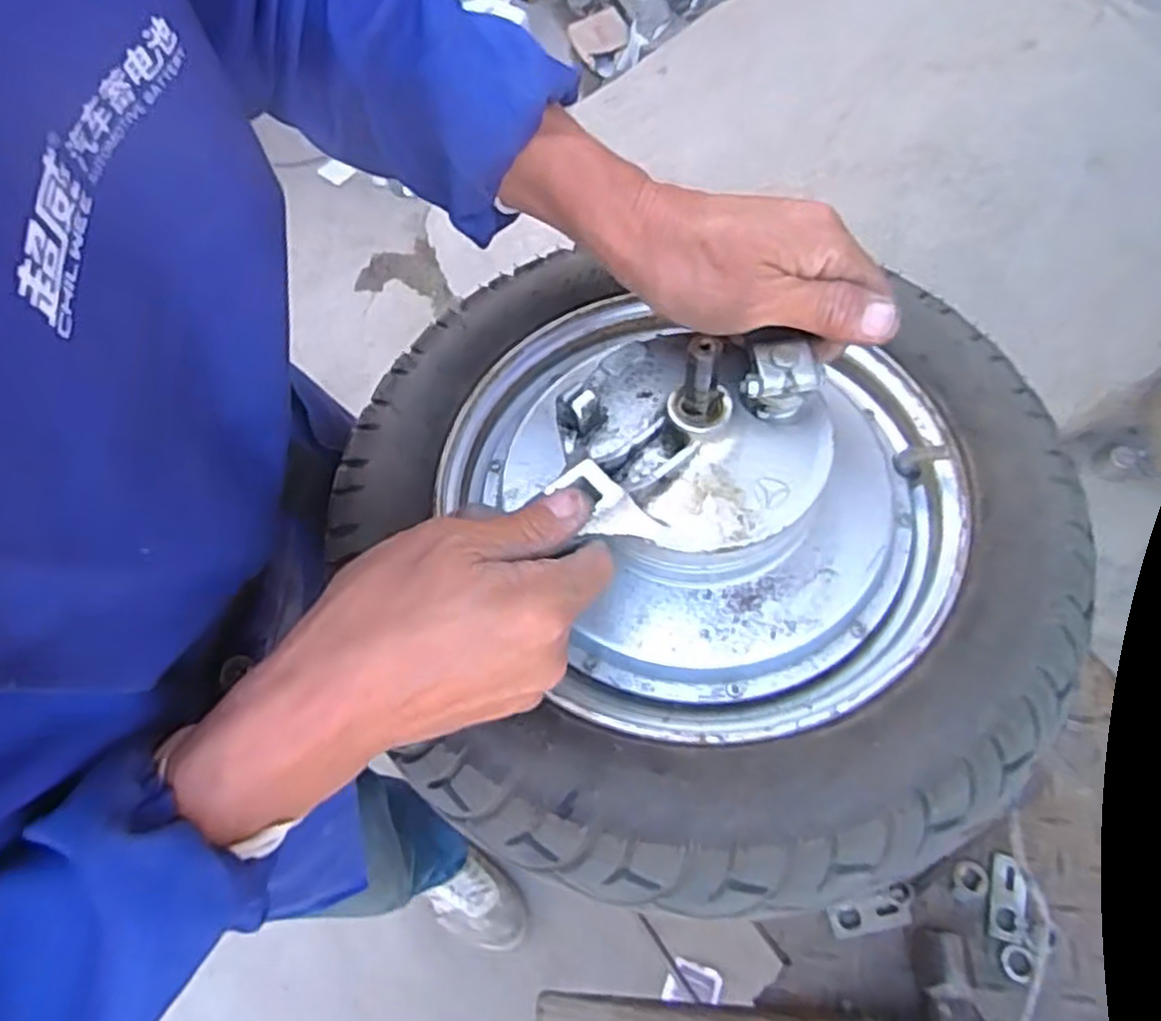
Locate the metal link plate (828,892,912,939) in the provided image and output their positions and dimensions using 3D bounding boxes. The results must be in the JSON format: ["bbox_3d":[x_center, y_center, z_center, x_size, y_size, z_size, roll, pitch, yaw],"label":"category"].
[{"bbox_3d":[0.220,0.308,0.608,0.062,0.009,0.023,-10,67,-2],"label":"metal link plate"}]

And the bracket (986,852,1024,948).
[{"bbox_3d":[0.325,0.296,0.611,0.024,0.007,0.059,11,68,7],"label":"bracket"}]

